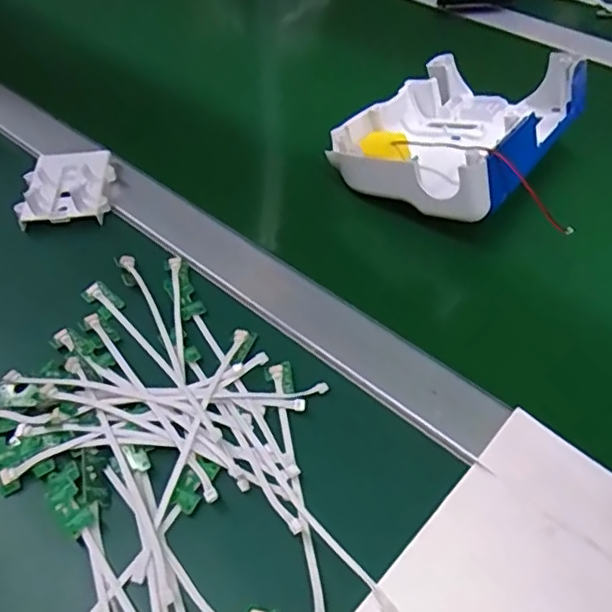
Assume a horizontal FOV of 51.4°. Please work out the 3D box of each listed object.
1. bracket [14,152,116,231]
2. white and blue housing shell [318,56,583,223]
[{"bbox_3d":[-0.193,-0.096,0.512,0.066,0.020,0.073,-5,50,-2],"label":"bracket"},{"bbox_3d":[0.122,-0.144,0.508,0.143,0.077,0.176,33,59,26],"label":"white and blue housing shell"}]

